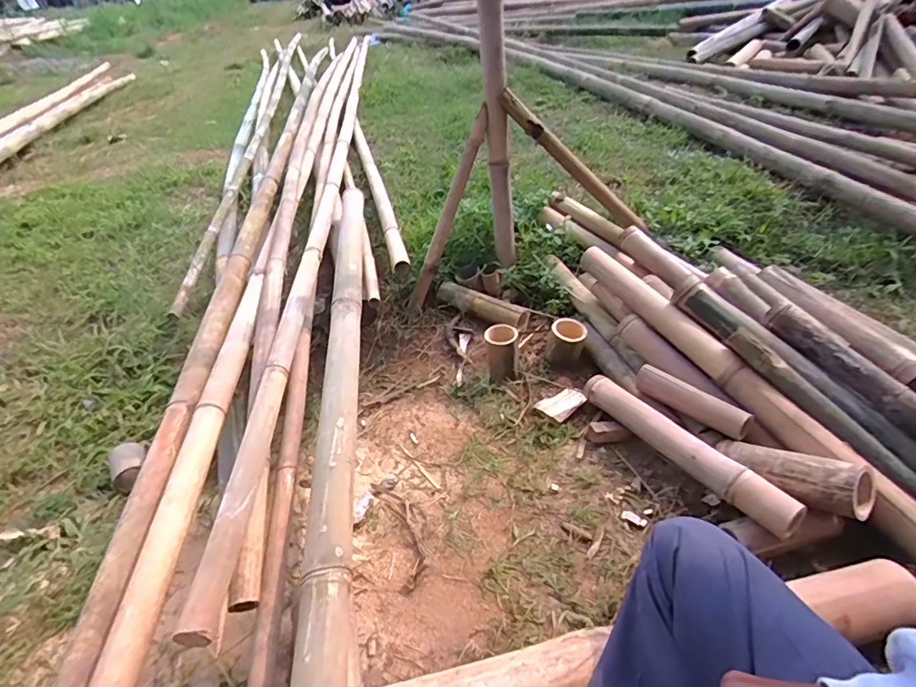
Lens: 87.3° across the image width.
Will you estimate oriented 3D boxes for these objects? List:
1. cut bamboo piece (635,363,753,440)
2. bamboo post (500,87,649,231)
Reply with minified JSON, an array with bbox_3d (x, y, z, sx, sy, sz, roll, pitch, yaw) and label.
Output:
[{"bbox_3d":[0.465,0.112,0.962,0.044,0.046,0.227,-32,44,-27],"label":"cut bamboo piece"},{"bbox_3d":[0.316,-0.457,1.261,0.540,0.045,0.051,34,36,-22],"label":"bamboo post"}]

